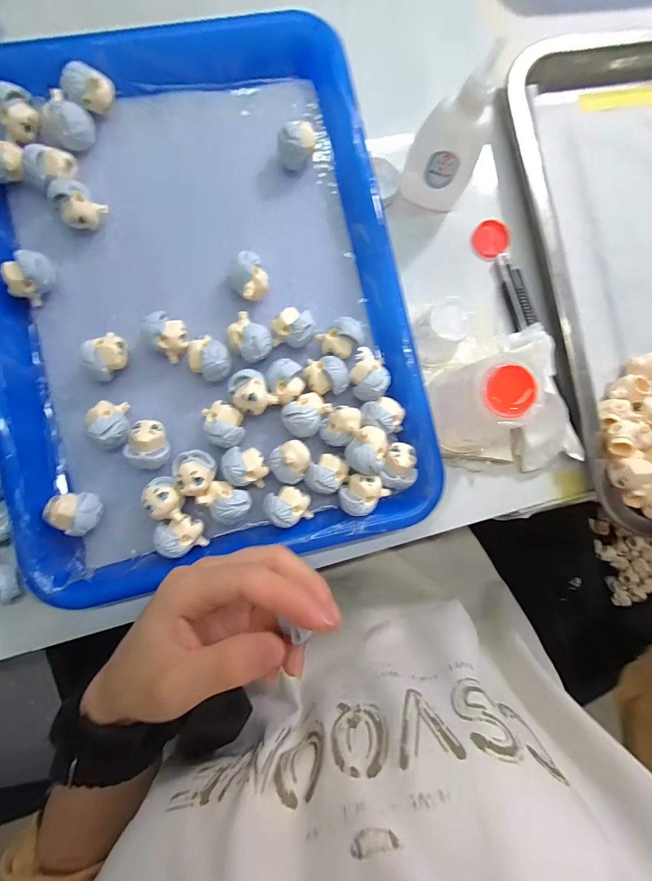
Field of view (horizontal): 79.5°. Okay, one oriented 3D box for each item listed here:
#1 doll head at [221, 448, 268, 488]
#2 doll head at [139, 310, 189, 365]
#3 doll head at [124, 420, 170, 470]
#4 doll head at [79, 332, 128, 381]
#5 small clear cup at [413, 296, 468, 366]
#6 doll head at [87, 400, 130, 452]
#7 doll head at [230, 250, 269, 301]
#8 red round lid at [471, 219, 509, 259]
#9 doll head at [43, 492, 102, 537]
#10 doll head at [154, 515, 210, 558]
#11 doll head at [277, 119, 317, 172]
[{"bbox_3d":[-0.048,0.016,0.238,0.027,0.025,0.022,9,87,-4],"label":"doll head"},{"bbox_3d":[-0.096,-0.063,0.241,0.024,0.023,0.024,0,87,-4],"label":"doll head"},{"bbox_3d":[-0.104,0.002,0.234,0.022,0.026,0.027,17,86,-3],"label":"doll head"},{"bbox_3d":[-0.132,-0.050,0.237,0.020,0.024,0.029,26,86,-2],"label":"doll head"},{"bbox_3d":[0.072,-0.066,0.251,0.028,0.045,0.030,0,87,-4],"label":"small clear cup"},{"bbox_3d":[-0.127,-0.009,0.232,0.018,0.026,0.028,-15,88,-5],"label":"doll head"},{"bbox_3d":[-0.048,-0.101,0.247,0.022,0.022,0.024,0,87,-4],"label":"doll head"},{"bbox_3d":[0.118,-0.144,0.281,0.025,0.004,0.026,0,87,-4],"label":"red round lid"},{"bbox_3d":[-0.145,0.042,0.229,0.027,0.026,0.023,-8,88,-4],"label":"doll head"},{"bbox_3d":[-0.084,0.056,0.229,0.023,0.020,0.021,-17,89,-5],"label":"doll head"},{"bbox_3d":[-0.019,-0.189,0.252,0.023,0.027,0.017,-8,88,-4],"label":"doll head"}]

